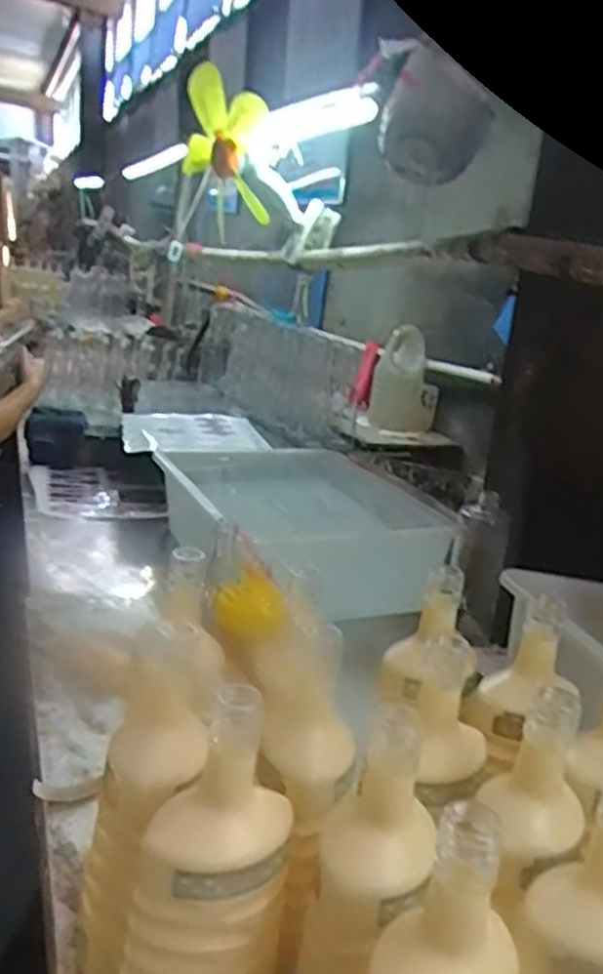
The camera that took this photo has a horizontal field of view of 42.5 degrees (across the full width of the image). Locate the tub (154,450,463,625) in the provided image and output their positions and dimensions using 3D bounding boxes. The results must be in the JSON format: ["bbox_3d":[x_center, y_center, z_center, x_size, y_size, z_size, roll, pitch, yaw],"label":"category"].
[{"bbox_3d":[-0.017,0.076,1.358,0.399,0.206,0.604,-1,19,-17],"label":"tub"}]

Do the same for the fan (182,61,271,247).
[{"bbox_3d":[-0.159,-0.671,1.570,0.080,0.326,0.274,-30,73,-22],"label":"fan"}]

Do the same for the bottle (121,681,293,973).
[{"bbox_3d":[-0.060,0.248,0.477,0.096,0.235,0.080,6,18,7],"label":"bottle"}]

